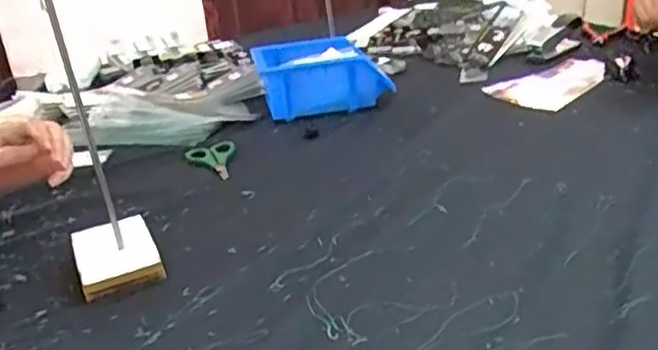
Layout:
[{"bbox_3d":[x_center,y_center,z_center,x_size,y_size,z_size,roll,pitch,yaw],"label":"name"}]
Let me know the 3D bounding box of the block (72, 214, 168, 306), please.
[{"bbox_3d":[-0.198,0.072,0.621,0.069,0.020,0.108,-14,27,-20],"label":"block"}]

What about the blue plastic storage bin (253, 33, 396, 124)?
[{"bbox_3d":[-0.011,-0.141,0.957,0.185,0.081,0.113,-7,26,-7],"label":"blue plastic storage bin"}]

